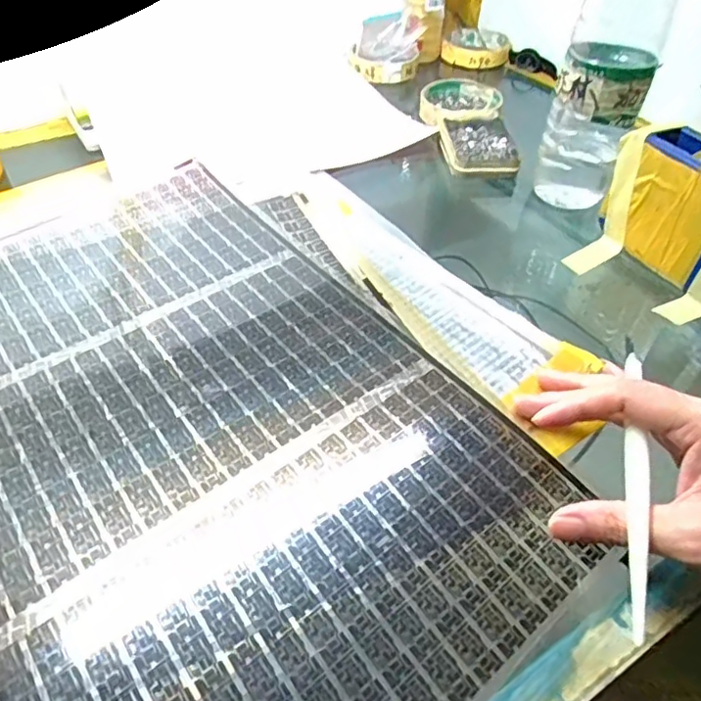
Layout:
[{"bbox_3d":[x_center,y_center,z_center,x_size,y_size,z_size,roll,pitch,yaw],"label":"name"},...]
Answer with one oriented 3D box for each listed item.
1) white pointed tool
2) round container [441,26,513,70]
[{"bbox_3d":[0.130,0.059,0.260,0.010,0.009,0.134,10,58,10],"label":"white pointed tool"},{"bbox_3d":[0.164,-0.393,0.744,0.084,0.021,0.097,11,47,11],"label":"round container"}]

